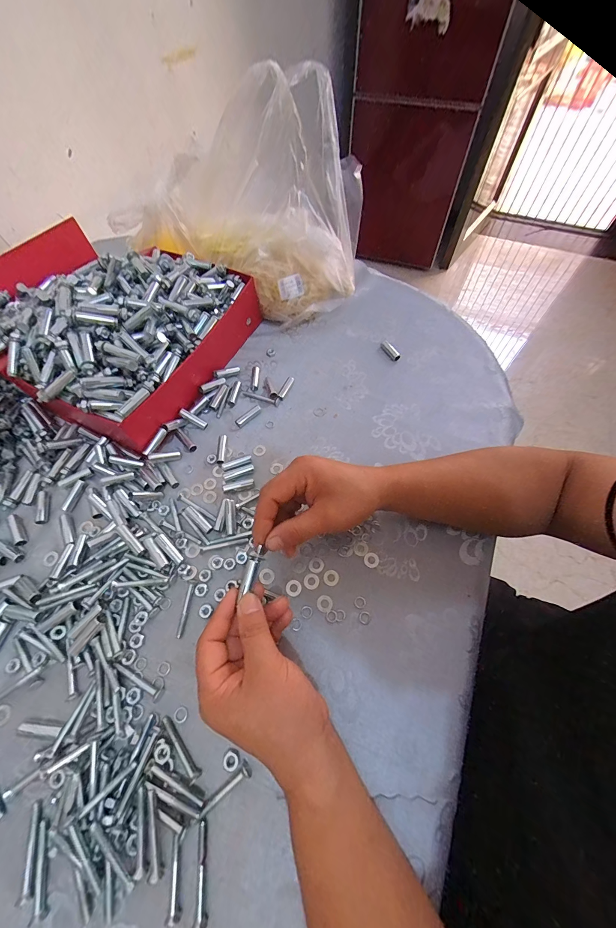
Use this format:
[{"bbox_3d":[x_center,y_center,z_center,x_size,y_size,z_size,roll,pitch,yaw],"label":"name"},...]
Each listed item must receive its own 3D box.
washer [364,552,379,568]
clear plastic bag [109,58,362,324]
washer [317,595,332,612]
[{"bbox_3d":[0.072,0.108,0.360,0.016,0.004,0.017,0,62,0],"label":"washer"},{"bbox_3d":[-0.105,-0.371,0.473,0.352,0.247,0.154,19,63,9],"label":"clear plastic bag"},{"bbox_3d":[0.018,0.147,0.338,0.016,0.004,0.016,0,62,0],"label":"washer"}]

